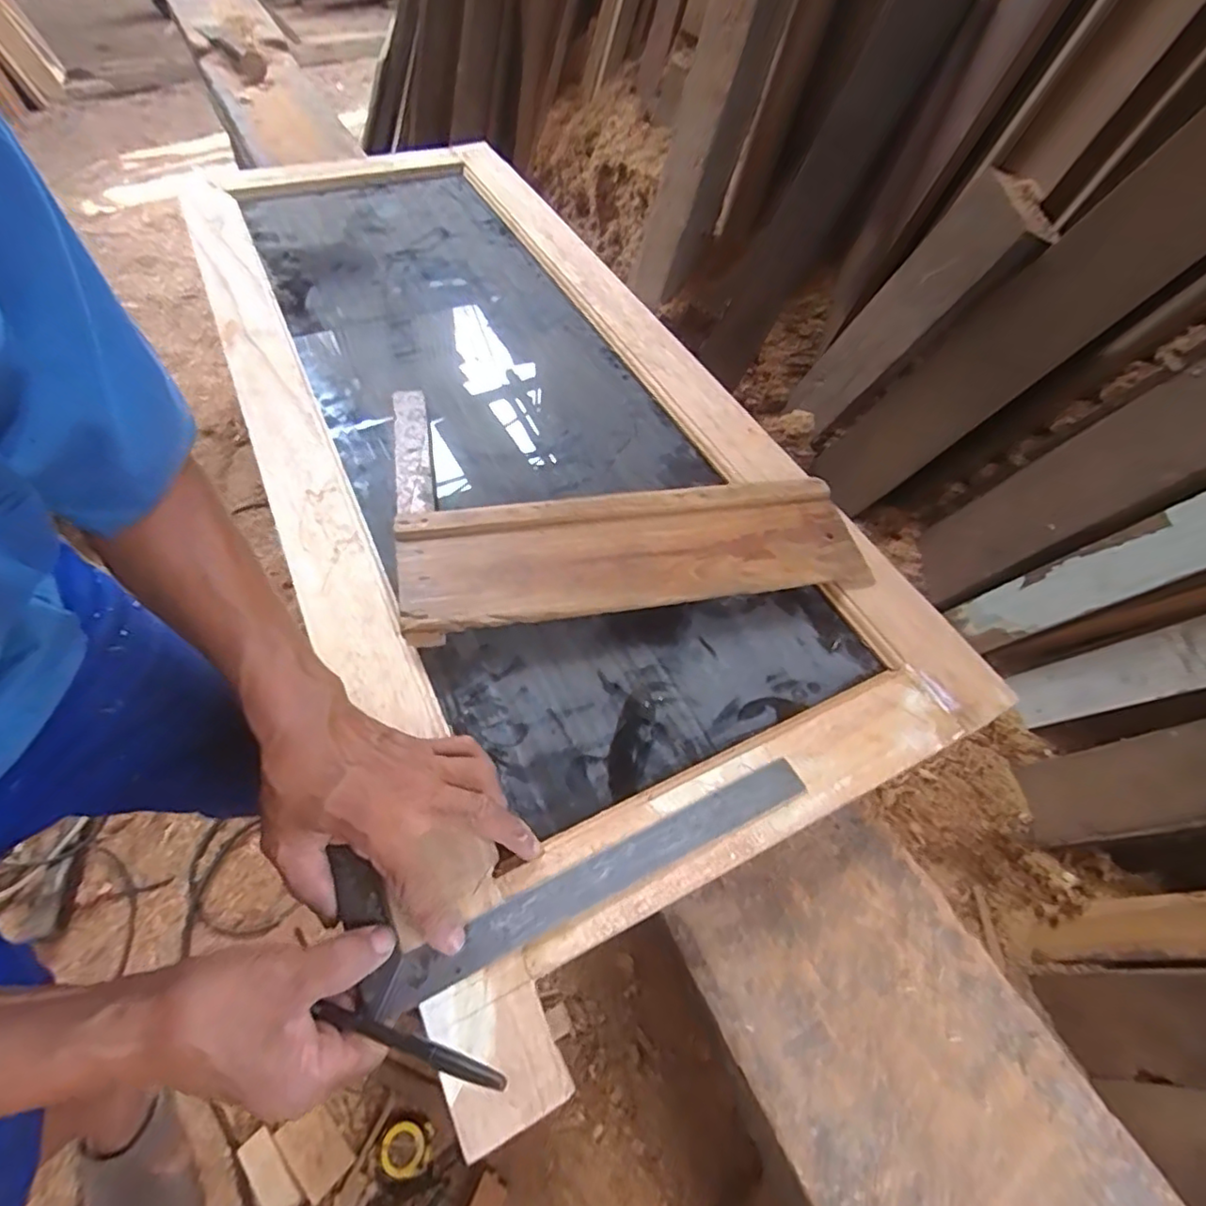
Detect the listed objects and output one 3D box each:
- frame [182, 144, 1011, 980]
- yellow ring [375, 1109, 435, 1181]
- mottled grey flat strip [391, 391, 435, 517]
[{"bbox_3d":[-0.124,-0.229,0.671,0.454,0.052,1.050,-24,59,-16],"label":"frame"},{"bbox_3d":[-0.257,0.701,0.801,0.071,0.021,0.064,20,57,14],"label":"yellow ring"},{"bbox_3d":[-0.185,-0.146,0.597,0.030,0.016,0.186,-11,55,-8],"label":"mottled grey flat strip"}]

